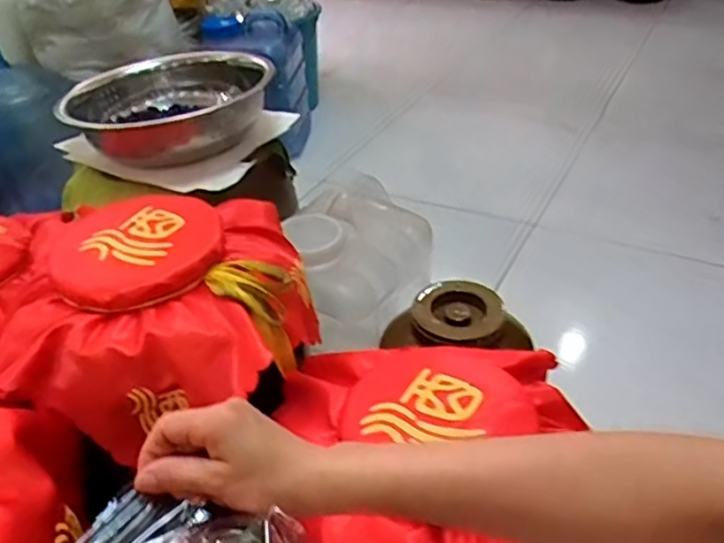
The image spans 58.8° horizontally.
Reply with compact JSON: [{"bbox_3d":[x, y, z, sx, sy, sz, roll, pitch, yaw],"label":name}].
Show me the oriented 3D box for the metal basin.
[{"bbox_3d":[-0.300,-0.255,1.016,0.258,0.110,0.230,10,38,18],"label":"metal basin"}]

